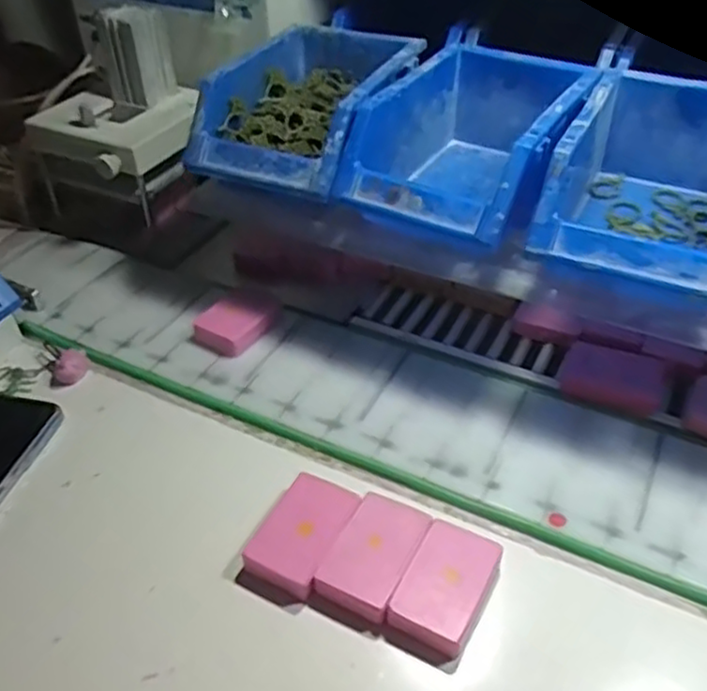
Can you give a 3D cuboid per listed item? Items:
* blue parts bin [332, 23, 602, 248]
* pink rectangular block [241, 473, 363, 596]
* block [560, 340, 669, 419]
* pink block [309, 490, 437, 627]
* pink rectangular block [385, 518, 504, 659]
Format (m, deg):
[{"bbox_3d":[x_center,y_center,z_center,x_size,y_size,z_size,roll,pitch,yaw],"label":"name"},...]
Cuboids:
[{"bbox_3d":[0.084,-0.140,0.511,0.124,0.078,0.181,21,46,24],"label":"blue parts bin"},{"bbox_3d":[-0.030,0.112,0.431,0.046,0.018,0.070,19,47,21],"label":"pink rectangular block"},{"bbox_3d":[0.190,0.023,0.518,0.071,0.020,0.049,17,46,19],"label":"block"},{"bbox_3d":[0.012,0.122,0.415,0.043,0.019,0.069,20,47,22],"label":"pink block"},{"bbox_3d":[0.053,0.135,0.401,0.043,0.021,0.069,20,47,22],"label":"pink rectangular block"}]

